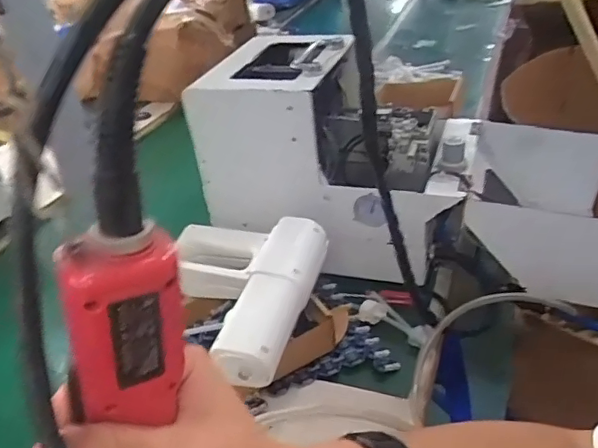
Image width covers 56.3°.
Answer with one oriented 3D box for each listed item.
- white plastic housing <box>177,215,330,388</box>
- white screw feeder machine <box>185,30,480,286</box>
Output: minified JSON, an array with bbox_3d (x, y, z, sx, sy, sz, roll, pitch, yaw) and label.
[{"bbox_3d":[-0.073,0.076,0.625,0.187,0.059,0.211,1,34,13],"label":"white plastic housing"},{"bbox_3d":[0.056,-0.087,0.765,0.323,0.274,0.198,4,35,18],"label":"white screw feeder machine"}]

